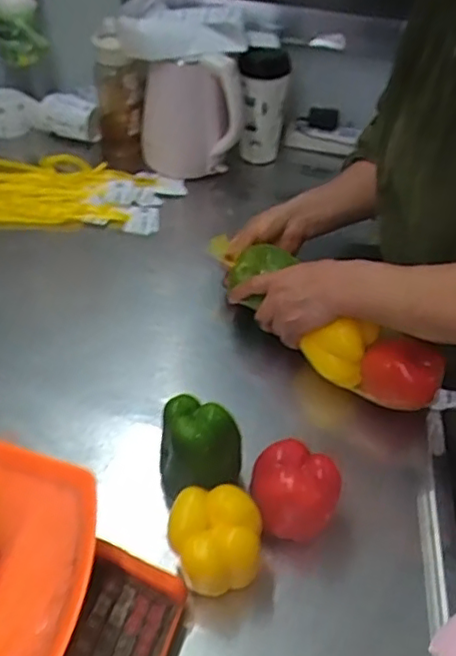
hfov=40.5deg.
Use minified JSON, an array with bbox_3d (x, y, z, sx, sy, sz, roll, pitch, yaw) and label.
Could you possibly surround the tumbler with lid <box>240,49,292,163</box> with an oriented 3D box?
[{"bbox_3d":[0.057,-0.356,1.018,0.079,0.194,0.082,9,43,5],"label":"tumbler with lid"}]

